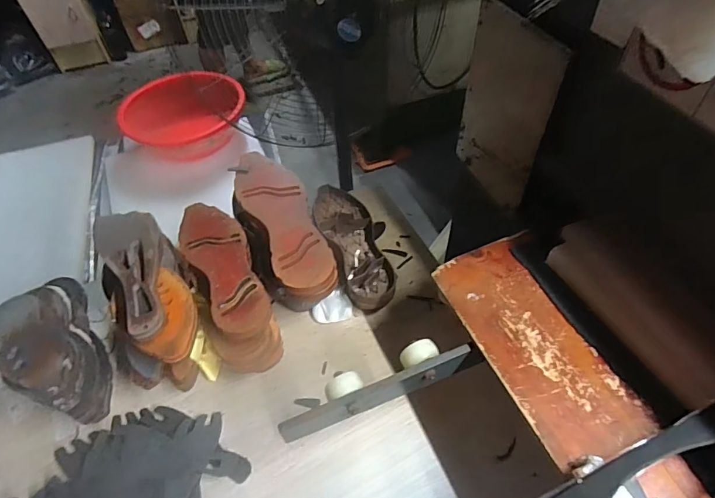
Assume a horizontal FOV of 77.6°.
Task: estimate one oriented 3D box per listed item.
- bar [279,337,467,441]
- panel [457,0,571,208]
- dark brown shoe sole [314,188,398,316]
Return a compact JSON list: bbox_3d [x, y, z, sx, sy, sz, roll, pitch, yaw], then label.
[{"bbox_3d":[0.020,0.160,0.530,0.231,0.032,0.047,-19,51,-14],"label":"bar"},{"bbox_3d":[0.204,-0.197,0.637,0.010,0.255,0.179,-17,50,-12],"label":"panel"},{"bbox_3d":[-0.007,-0.019,0.850,0.136,0.061,0.292,-9,53,-6],"label":"dark brown shoe sole"}]

